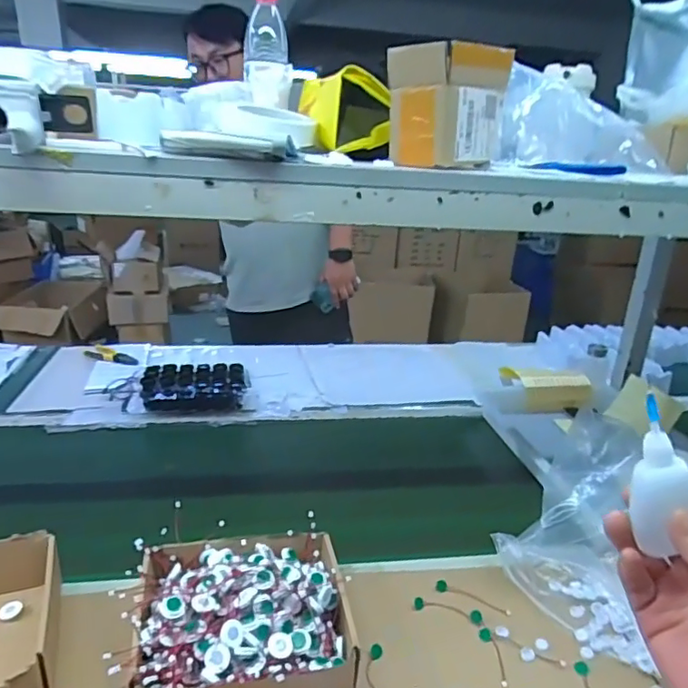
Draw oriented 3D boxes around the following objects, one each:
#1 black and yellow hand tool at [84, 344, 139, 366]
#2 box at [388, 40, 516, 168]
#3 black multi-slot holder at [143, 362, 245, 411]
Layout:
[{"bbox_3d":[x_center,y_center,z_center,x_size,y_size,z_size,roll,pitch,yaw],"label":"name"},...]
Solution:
[{"bbox_3d":[-0.542,0.028,1.318,0.139,0.015,0.059,11,20,20],"label":"black and yellow hand tool"},{"bbox_3d":[0.120,-0.276,0.645,0.082,0.130,0.130,20,26,37],"label":"box"},{"bbox_3d":[-0.298,0.091,1.121,0.197,0.069,0.092,1,21,-6],"label":"black multi-slot holder"}]

